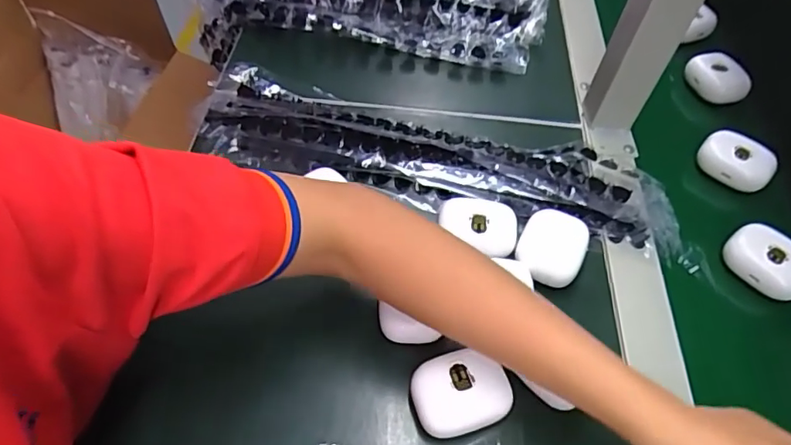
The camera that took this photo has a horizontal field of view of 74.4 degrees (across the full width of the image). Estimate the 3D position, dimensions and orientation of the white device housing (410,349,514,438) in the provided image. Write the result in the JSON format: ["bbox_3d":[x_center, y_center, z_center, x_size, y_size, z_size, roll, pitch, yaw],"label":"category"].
[{"bbox_3d":[0.039,0.107,0.323,0.056,0.027,0.044,-15,57,-14],"label":"white device housing"}]

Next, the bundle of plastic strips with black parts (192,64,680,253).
[{"bbox_3d":[0.027,-0.060,0.442,0.398,0.029,0.098,14,55,7],"label":"bundle of plastic strips with black parts"}]

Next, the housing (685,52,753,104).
[{"bbox_3d":[0.327,-0.147,0.530,0.040,0.026,0.055,-11,56,-11],"label":"housing"}]

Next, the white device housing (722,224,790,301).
[{"bbox_3d":[0.285,0.029,0.396,0.039,0.023,0.060,-33,62,-24],"label":"white device housing"}]

